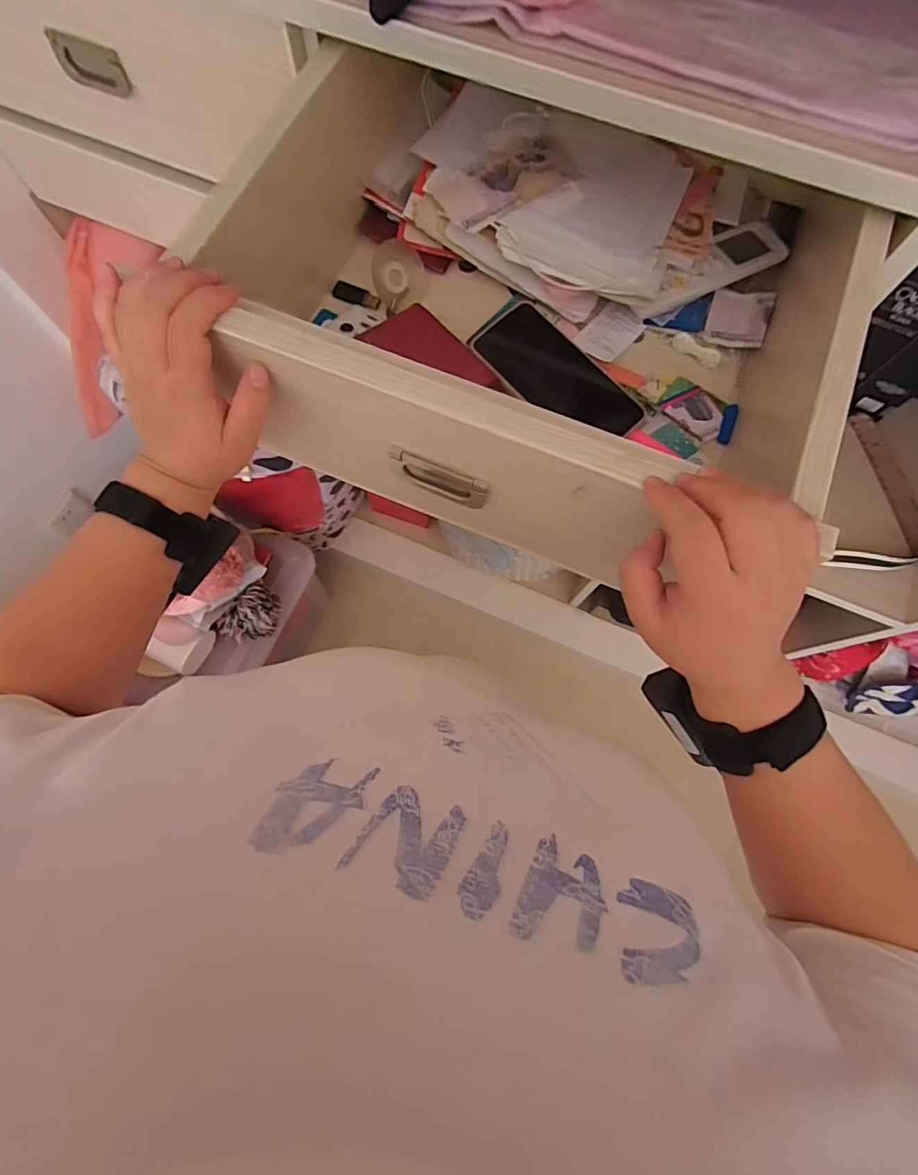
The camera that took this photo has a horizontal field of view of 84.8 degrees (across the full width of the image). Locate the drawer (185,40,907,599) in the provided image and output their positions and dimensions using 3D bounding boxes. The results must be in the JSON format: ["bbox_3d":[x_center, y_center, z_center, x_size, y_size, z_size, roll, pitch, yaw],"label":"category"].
[{"bbox_3d":[0.077,-0.267,0.415,0.428,0.143,0.434,21,74,5],"label":"drawer"}]

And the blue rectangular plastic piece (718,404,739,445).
[{"bbox_3d":[0.240,-0.146,0.448,0.012,0.008,0.039,21,74,5],"label":"blue rectangular plastic piece"}]

